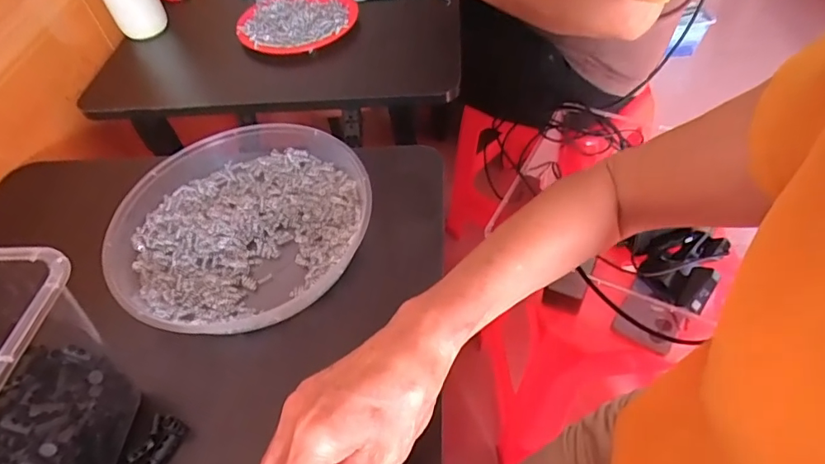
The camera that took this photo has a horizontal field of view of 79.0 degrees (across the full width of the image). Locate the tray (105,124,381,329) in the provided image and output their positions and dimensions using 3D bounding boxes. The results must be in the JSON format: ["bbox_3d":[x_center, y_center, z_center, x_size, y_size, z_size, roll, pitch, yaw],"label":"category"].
[{"bbox_3d":[-0.159,-0.013,0.465,0.229,0.037,0.218,-2,52,2],"label":"tray"}]

